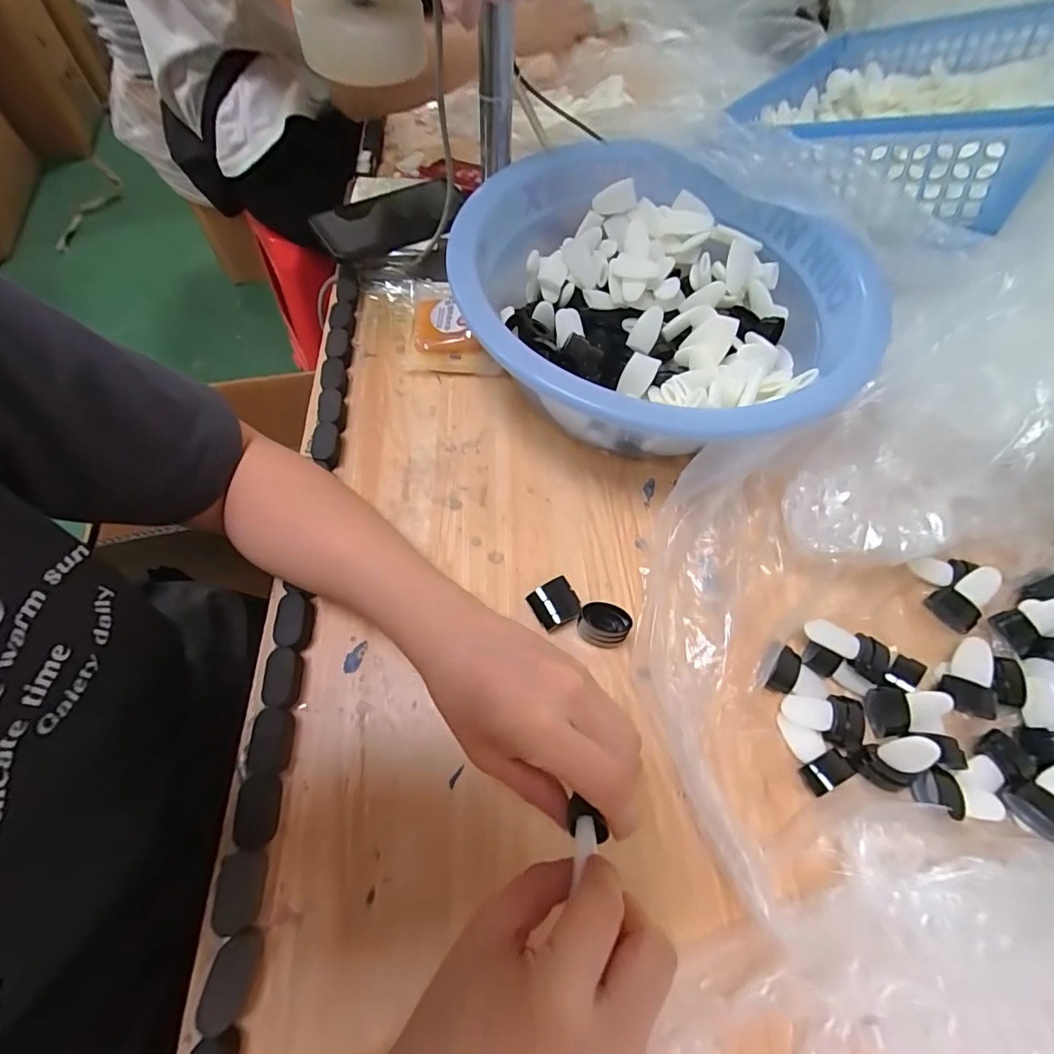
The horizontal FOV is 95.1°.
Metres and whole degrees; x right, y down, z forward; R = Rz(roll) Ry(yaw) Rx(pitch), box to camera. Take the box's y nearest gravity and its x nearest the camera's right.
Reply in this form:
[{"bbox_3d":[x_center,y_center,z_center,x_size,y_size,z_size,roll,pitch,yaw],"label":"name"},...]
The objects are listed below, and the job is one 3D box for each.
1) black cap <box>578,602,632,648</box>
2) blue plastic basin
[{"bbox_3d":[0.053,0.067,0.332,0.034,0.029,0.018,13,61,6],"label":"black cap"},{"bbox_3d":[0.119,-0.187,0.424,0.315,0.119,0.328,1,63,-2],"label":"blue plastic basin"}]

